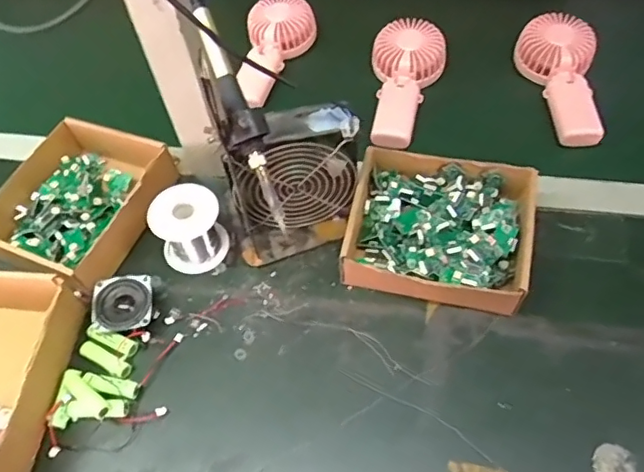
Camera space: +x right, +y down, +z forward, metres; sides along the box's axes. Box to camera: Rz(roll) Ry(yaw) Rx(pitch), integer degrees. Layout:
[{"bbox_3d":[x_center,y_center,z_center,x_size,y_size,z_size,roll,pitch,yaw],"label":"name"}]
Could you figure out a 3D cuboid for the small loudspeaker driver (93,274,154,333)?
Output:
[{"bbox_3d":[-0.187,0.066,0.531,0.049,0.028,0.051,-7,56,-1],"label":"small loudspeaker driver"}]

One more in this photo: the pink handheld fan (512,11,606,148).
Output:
[{"bbox_3d":[0.290,-0.179,0.653,0.084,0.064,0.167,-13,57,-4],"label":"pink handheld fan"}]

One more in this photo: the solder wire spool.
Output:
[{"bbox_3d":[-0.130,-0.007,0.553,0.066,0.065,0.062,-2,56,3],"label":"solder wire spool"}]

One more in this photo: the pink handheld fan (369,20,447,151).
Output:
[{"bbox_3d":[0.098,-0.181,0.671,0.090,0.056,0.175,7,57,9],"label":"pink handheld fan"}]

